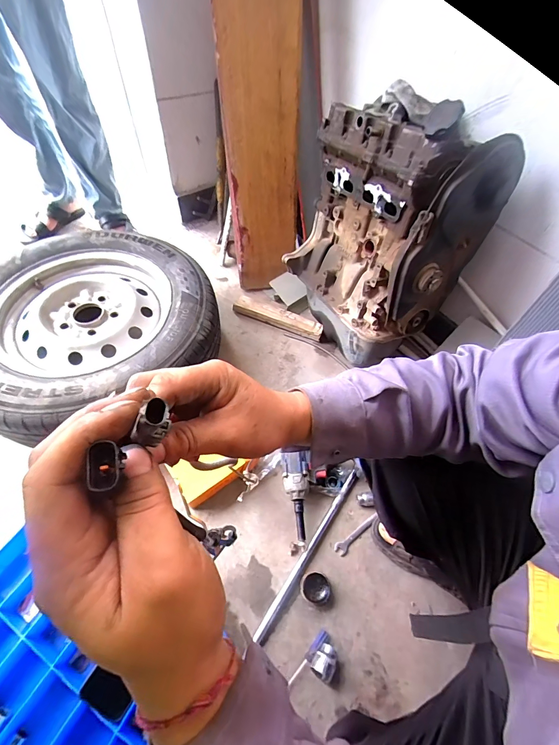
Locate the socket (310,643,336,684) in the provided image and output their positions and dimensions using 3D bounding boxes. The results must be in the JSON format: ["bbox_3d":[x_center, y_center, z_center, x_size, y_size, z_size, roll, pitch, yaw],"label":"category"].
[{"bbox_3d":[0.081,0.515,0.598,0.040,0.039,0.049,30,59,15],"label":"socket"}]

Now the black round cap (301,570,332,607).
[{"bbox_3d":[0.073,0.426,0.662,0.061,0.015,0.053,21,57,10],"label":"black round cap"}]

